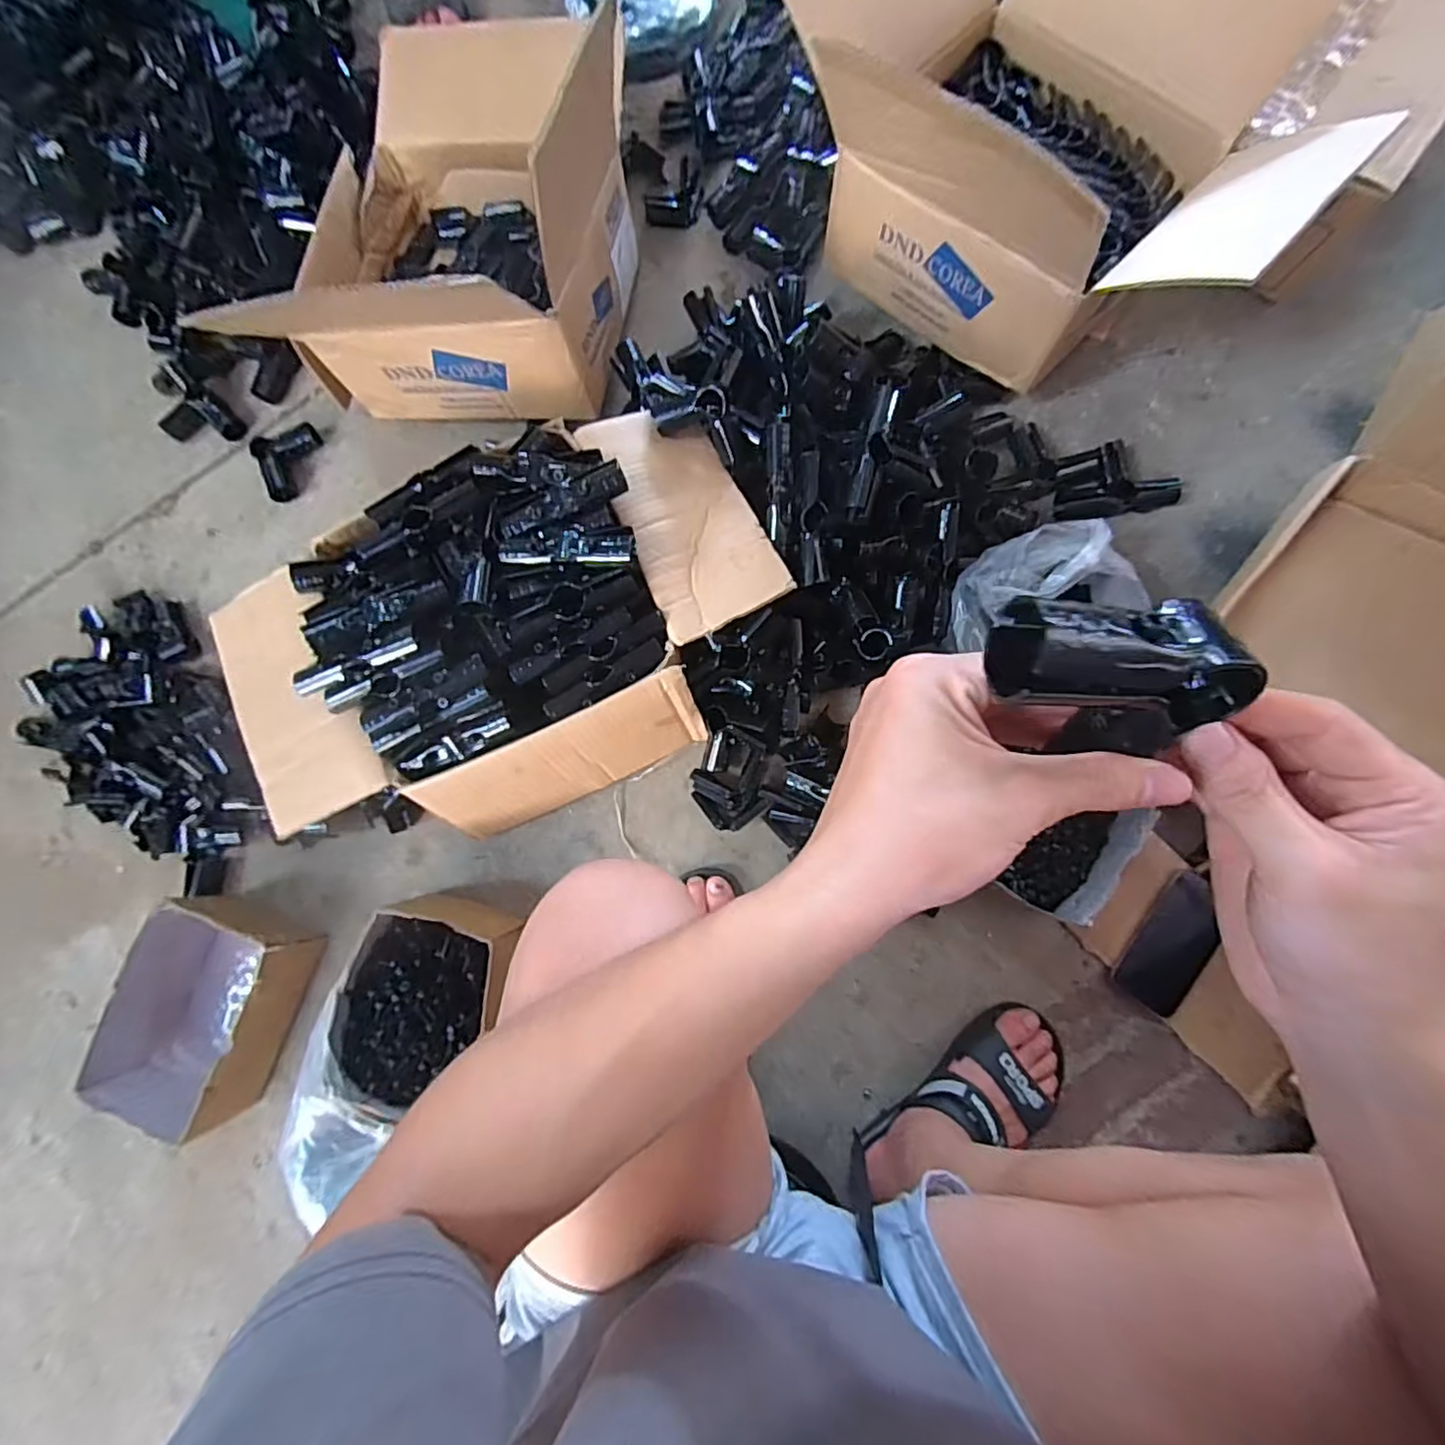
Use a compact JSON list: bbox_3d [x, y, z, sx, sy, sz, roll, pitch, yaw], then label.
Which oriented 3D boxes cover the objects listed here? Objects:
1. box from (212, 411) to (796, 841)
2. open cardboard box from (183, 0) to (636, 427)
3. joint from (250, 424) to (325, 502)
[{"bbox_3d":[-0.226,-0.092,0.675,0.553,0.183,0.341,-23,80,0],"label":"box"},{"bbox_3d":[-0.301,-0.560,0.703,0.354,0.238,0.405,10,82,6],"label":"open cardboard box"},{"bbox_3d":[-0.566,-0.338,0.820,0.083,0.029,0.088,-14,81,2],"label":"joint"}]

